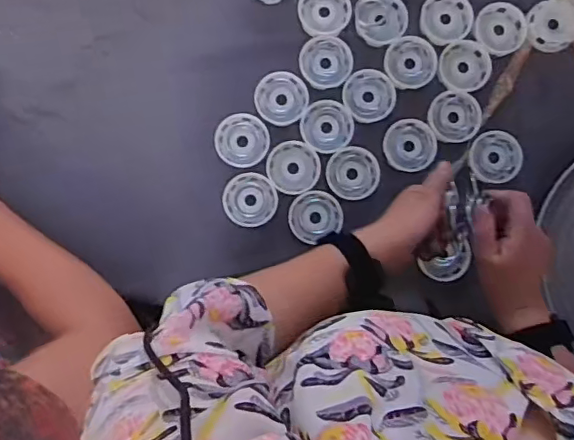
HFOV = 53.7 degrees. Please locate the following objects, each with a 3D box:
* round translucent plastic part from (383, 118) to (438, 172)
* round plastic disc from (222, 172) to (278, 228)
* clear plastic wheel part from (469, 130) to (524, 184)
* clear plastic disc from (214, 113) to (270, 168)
[{"bbox_3d":[0.143,-0.089,0.657,0.058,0.007,0.061,0,89,-3],"label":"round translucent plastic part"},{"bbox_3d":[-0.043,-0.023,0.659,0.062,0.010,0.060,0,89,-3],"label":"round plastic disc"},{"bbox_3d":[0.242,-0.073,0.659,0.058,0.014,0.056,-4,89,-3],"label":"clear plastic wheel part"},{"bbox_3d":[-0.052,-0.092,0.663,0.061,0.021,0.060,-5,89,-3],"label":"clear plastic disc"}]

